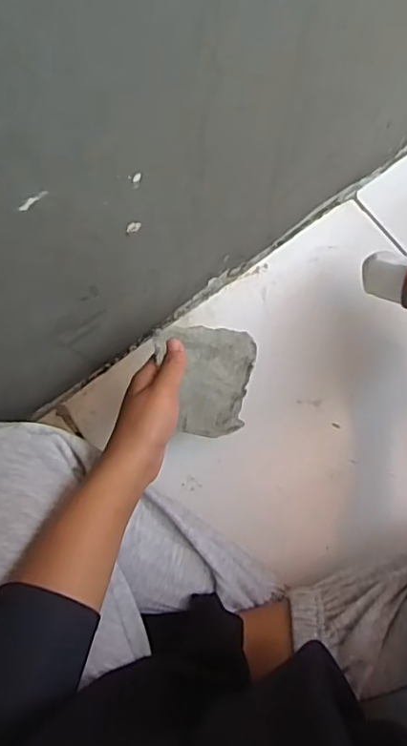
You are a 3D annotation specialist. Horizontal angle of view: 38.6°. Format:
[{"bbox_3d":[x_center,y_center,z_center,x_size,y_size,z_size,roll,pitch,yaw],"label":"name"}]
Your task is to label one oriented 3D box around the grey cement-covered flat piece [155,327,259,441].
[{"bbox_3d":[0.000,0.008,0.501,0.100,0.016,0.093,6,101,-31],"label":"grey cement-covered flat piece"}]

